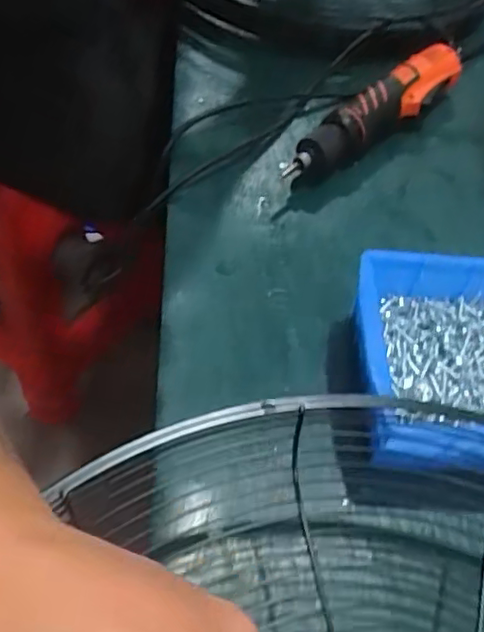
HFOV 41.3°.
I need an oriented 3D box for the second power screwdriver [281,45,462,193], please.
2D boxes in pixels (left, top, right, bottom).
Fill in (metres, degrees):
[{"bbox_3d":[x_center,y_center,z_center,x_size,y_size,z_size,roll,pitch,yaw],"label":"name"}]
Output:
[{"bbox_3d":[0.133,-0.194,0.603,0.045,0.040,0.275,35,56,19],"label":"second power screwdriver"}]

